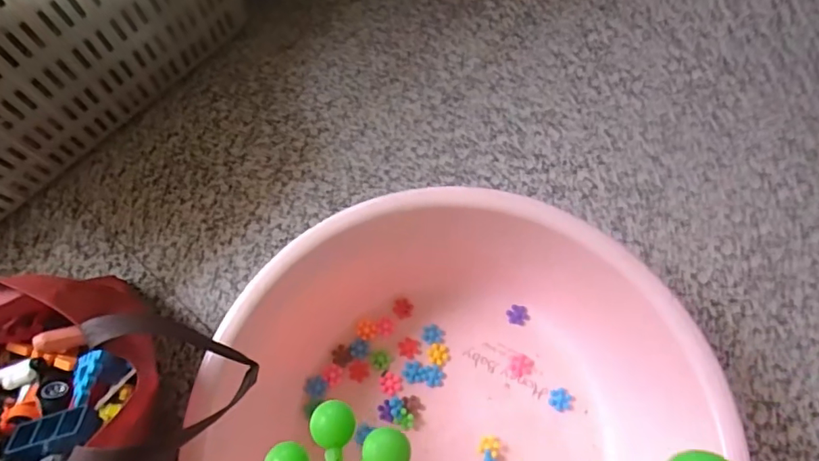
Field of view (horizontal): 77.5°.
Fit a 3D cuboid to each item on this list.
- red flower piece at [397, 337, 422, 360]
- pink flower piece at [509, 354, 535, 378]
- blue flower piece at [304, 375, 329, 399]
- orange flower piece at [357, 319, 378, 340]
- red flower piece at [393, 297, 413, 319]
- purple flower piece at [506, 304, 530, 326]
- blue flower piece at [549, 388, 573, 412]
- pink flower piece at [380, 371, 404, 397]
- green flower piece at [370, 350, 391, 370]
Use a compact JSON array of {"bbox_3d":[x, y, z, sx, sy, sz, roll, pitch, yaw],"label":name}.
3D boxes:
[{"bbox_3d":[0.001,0.149,0.644,0.029,0.005,0.025,25,69,11],"label":"red flower piece"},{"bbox_3d":[0.140,0.168,0.636,0.030,0.010,0.026,-17,67,-6],"label":"pink flower piece"},{"bbox_3d":[-0.114,0.191,0.625,0.025,0.013,0.025,0,66,1],"label":"blue flower piece"},{"bbox_3d":[-0.054,0.128,0.660,0.026,0.004,0.026,4,66,3],"label":"orange flower piece"},{"bbox_3d":[-0.009,0.102,0.665,0.024,0.004,0.026,0,66,1],"label":"red flower piece"},{"bbox_3d":[0.139,0.109,0.653,0.028,0.004,0.025,11,89,7],"label":"purple flower piece"},{"bbox_3d":[0.183,0.204,0.615,0.027,0.004,0.026,0,66,1],"label":"blue flower piece"},{"bbox_3d":[-0.023,0.190,0.636,0.027,0.009,0.027,0,66,1],"label":"pink flower piece"},{"bbox_3d":[-0.037,0.165,0.650,0.024,0.007,0.024,0,66,1],"label":"green flower piece"}]

